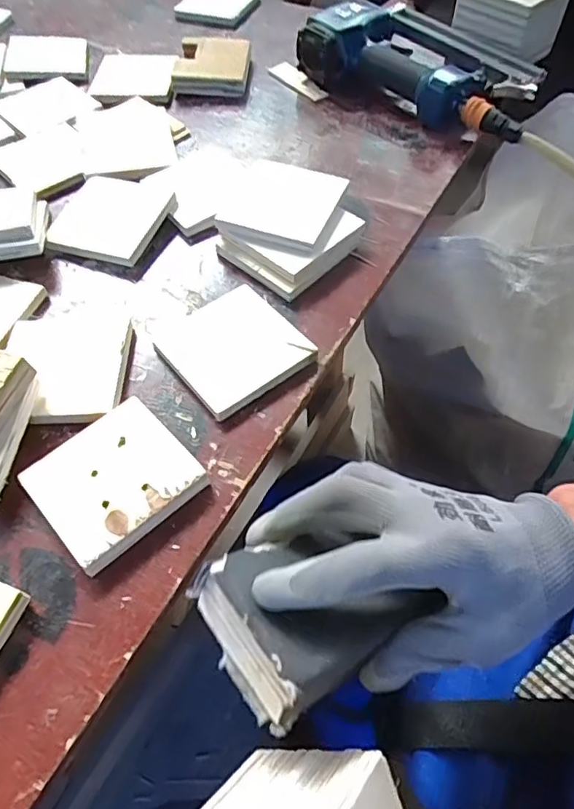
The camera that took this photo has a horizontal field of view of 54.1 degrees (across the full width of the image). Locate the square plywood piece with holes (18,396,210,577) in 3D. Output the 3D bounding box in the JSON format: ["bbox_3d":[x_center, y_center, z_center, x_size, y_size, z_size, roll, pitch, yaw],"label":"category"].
[{"bbox_3d":[-0.109,0.048,0.358,0.089,0.015,0.087,-37,61,-22],"label":"square plywood piece with holes"}]

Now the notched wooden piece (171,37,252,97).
[{"bbox_3d":[-0.082,-0.380,0.634,0.081,0.026,0.087,5,55,5],"label":"notched wooden piece"}]

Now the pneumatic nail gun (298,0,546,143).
[{"bbox_3d":[0.151,-0.371,0.615,0.256,0.071,0.131,29,62,19],"label":"pneumatic nail gun"}]

